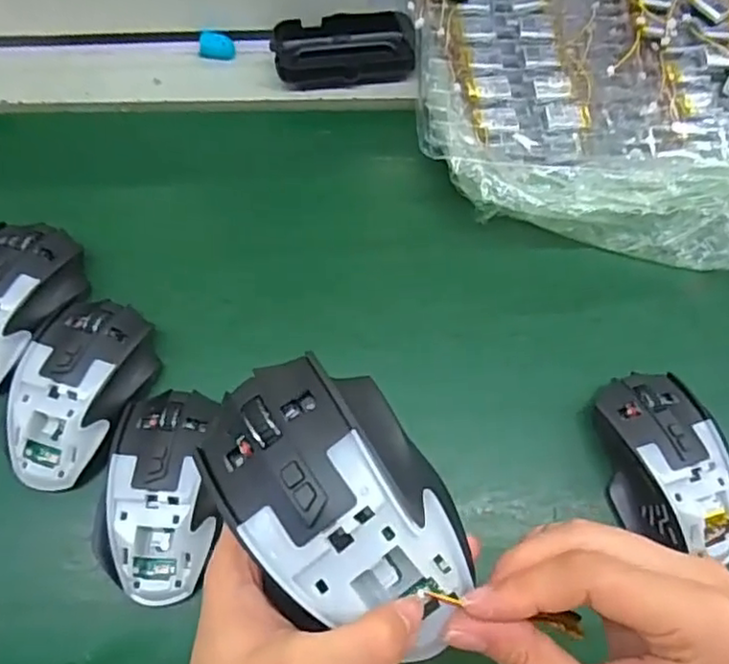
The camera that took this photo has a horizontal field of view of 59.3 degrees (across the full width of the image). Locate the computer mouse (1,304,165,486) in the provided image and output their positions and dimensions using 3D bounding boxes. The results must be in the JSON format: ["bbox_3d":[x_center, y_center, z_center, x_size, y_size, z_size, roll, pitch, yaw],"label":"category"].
[{"bbox_3d":[-0.168,0.034,0.381,0.065,0.034,0.113,13,69,3],"label":"computer mouse"}]

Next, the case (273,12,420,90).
[{"bbox_3d":[-0.015,-0.216,0.489,0.104,0.029,0.050,-5,69,-5],"label":"case"}]

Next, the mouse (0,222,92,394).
[{"bbox_3d":[-0.222,-0.019,0.399,0.068,0.034,0.113,13,69,3],"label":"mouse"}]

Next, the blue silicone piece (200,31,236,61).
[{"bbox_3d":[-0.114,-0.221,0.494,0.026,0.015,0.015,0,69,-3],"label":"blue silicone piece"}]

